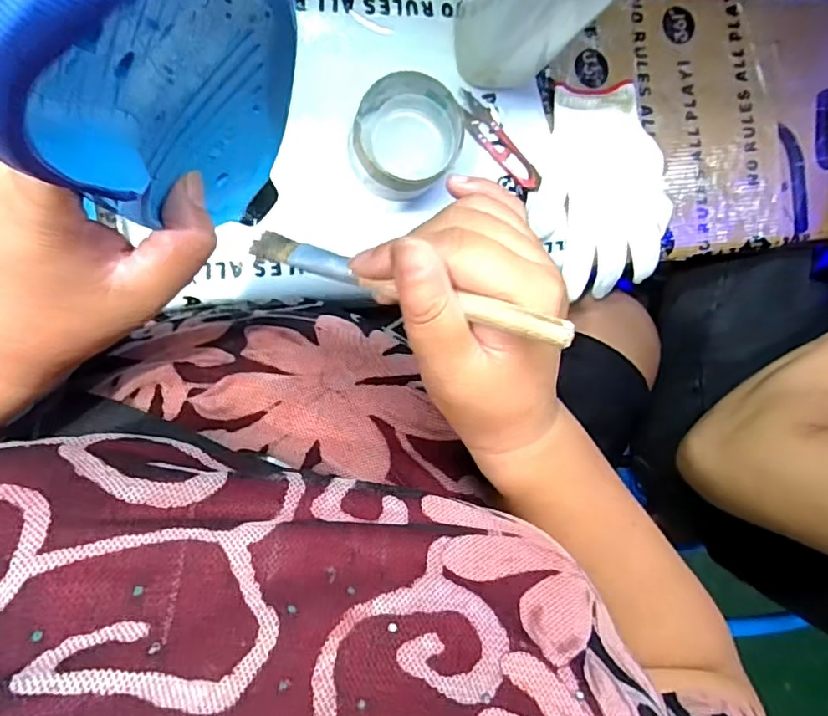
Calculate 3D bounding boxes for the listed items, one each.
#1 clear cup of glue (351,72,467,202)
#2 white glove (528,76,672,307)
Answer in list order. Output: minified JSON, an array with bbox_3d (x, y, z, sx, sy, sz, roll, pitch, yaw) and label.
[{"bbox_3d":[-0.008,-0.169,0.447,0.077,0.054,0.086,39,86,-8],"label":"clear cup of glue"},{"bbox_3d":[0.168,-0.150,0.512,0.122,0.021,0.173,-9,93,-9],"label":"white glove"}]

